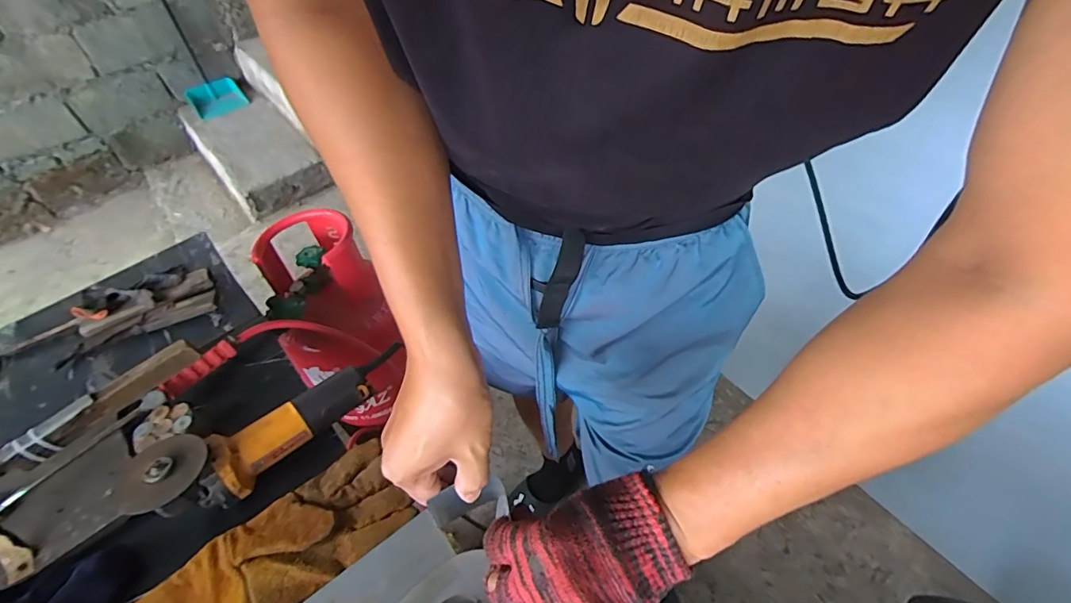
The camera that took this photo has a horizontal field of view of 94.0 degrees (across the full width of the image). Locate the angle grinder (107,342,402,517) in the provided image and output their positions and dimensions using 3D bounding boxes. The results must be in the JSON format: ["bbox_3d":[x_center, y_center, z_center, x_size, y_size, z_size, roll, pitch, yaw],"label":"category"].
[{"bbox_3d":[-0.335,0.148,0.629,0.315,0.078,0.085,-38,54,-26],"label":"angle grinder"}]

